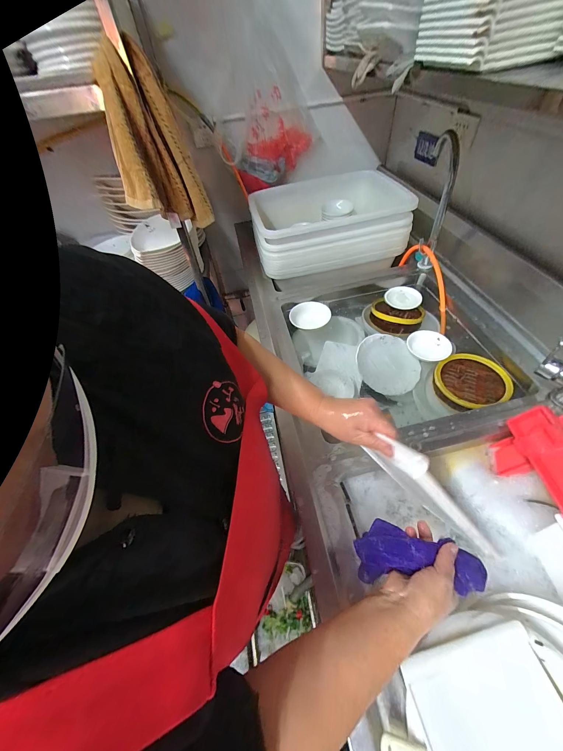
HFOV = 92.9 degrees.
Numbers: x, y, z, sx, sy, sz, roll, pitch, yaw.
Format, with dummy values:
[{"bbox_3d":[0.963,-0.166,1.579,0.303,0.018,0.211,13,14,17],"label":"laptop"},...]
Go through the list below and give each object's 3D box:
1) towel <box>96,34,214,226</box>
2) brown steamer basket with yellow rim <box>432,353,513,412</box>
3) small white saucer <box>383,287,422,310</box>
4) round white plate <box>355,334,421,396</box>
[{"bbox_3d":[-0.311,-0.524,0.639,0.125,0.318,0.168,29,60,25],"label":"towel"},{"bbox_3d":[0.476,0.015,0.670,0.164,0.043,0.155,-3,52,3],"label":"brown steamer basket with yellow rim"},{"bbox_3d":[0.405,-0.262,0.897,0.111,0.019,0.103,-3,52,3],"label":"small white saucer"},{"bbox_3d":[0.292,-0.033,0.745,0.157,0.030,0.185,-15,53,-6],"label":"round white plate"}]

